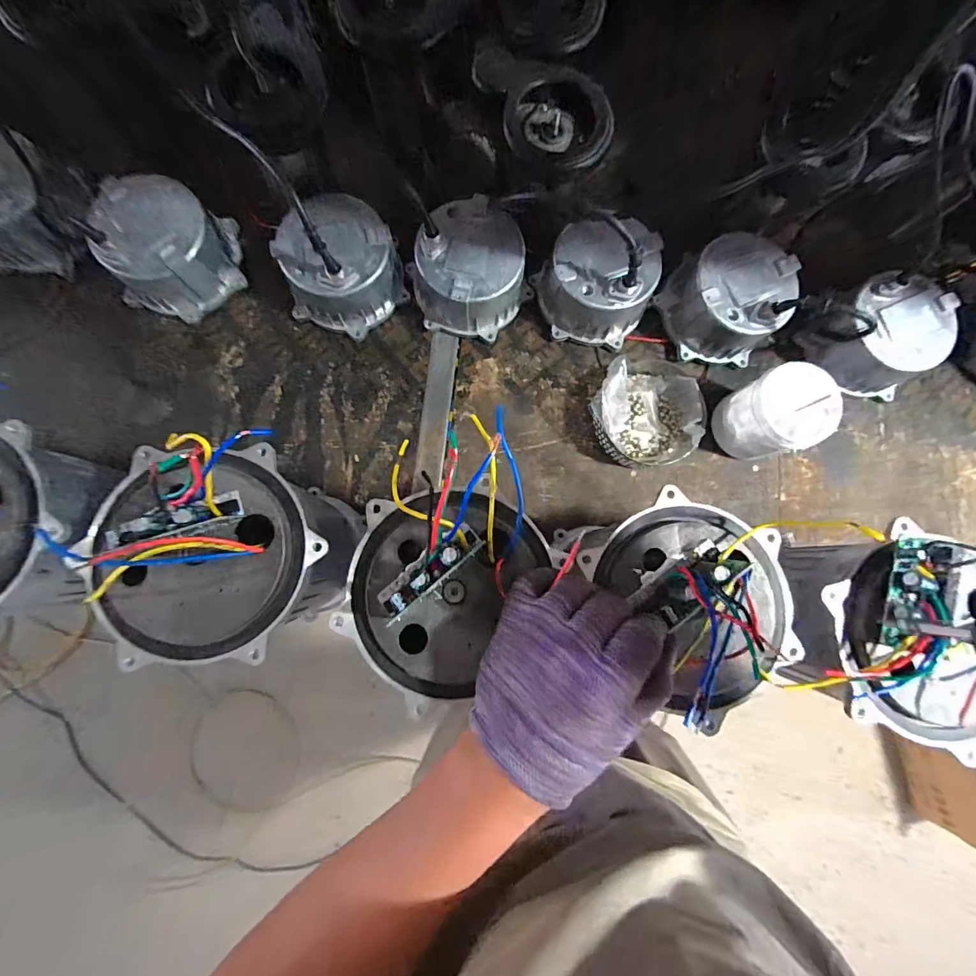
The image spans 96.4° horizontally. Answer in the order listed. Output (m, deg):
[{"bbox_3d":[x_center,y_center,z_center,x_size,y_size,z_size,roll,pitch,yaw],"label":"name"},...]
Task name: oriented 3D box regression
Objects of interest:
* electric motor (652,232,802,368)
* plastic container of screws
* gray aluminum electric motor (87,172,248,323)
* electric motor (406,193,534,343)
[{"bbox_3d":[0.313,-0.240,0.563,0.160,0.093,0.131,5,83,-2],"label":"electric motor"},{"bbox_3d":[0.204,-0.102,0.560,0.134,0.068,0.140,0,83,-3],"label":"plastic container of screws"},{"bbox_3d":[-0.391,-0.295,0.539,0.134,0.081,0.139,8,83,-2],"label":"gray aluminum electric motor"},{"bbox_3d":[-0.023,-0.270,0.558,0.135,0.086,0.142,41,83,2],"label":"electric motor"}]

